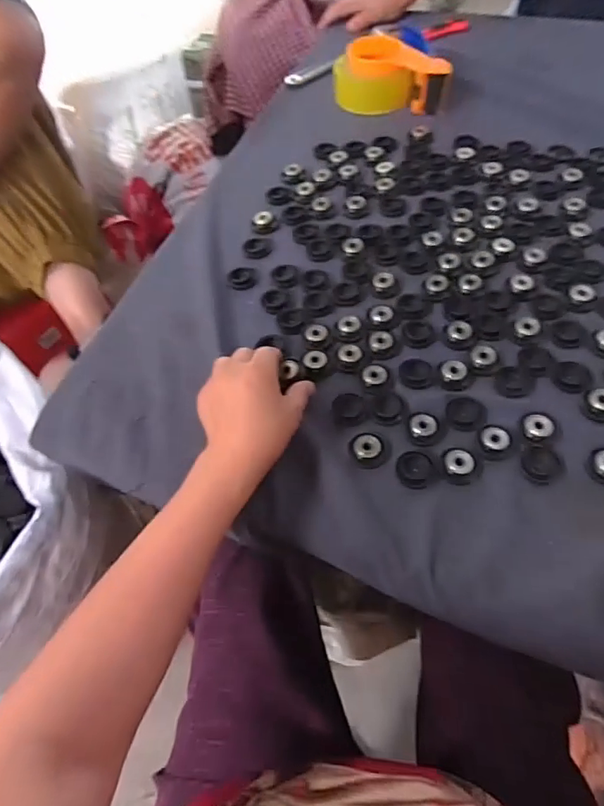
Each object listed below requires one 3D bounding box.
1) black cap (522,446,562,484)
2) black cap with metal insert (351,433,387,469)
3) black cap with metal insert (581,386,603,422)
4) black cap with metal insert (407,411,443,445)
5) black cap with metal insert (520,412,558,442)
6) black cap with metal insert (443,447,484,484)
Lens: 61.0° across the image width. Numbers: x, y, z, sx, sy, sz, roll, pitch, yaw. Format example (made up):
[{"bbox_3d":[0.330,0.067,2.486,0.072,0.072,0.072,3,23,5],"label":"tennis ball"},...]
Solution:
[{"bbox_3d":[0.201,0.051,0.429,0.034,0.004,0.029,-34,59,-18],"label":"black cap"},{"bbox_3d":[0.058,0.038,0.443,0.030,0.009,0.032,-2,55,3],"label":"black cap with metal insert"},{"bbox_3d":[0.263,-0.001,0.447,0.031,0.016,0.029,-2,55,3],"label":"black cap with metal insert"},{"bbox_3d":[0.108,0.021,0.449,0.030,0.006,0.033,3,55,7],"label":"black cap with metal insert"},{"bbox_3d":[0.205,0.020,0.443,0.028,0.008,0.030,-2,55,3],"label":"black cap with metal insert"},{"bbox_3d":[0.135,0.050,0.428,0.033,0.009,0.031,-2,55,3],"label":"black cap with metal insert"}]

